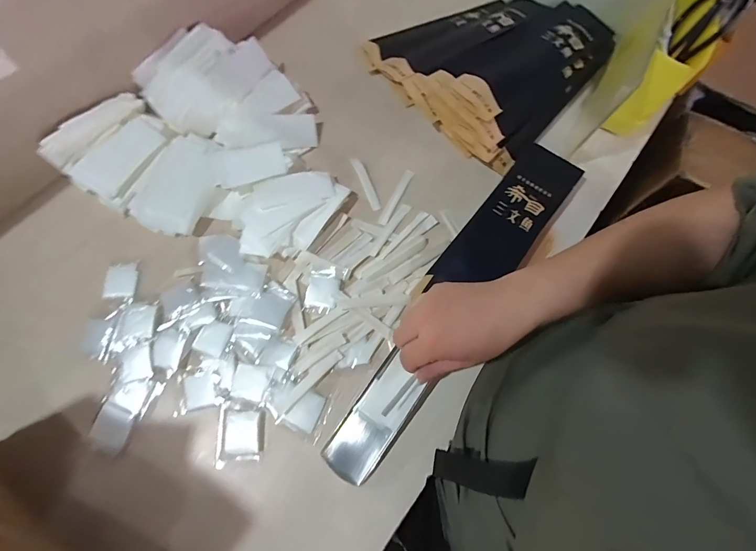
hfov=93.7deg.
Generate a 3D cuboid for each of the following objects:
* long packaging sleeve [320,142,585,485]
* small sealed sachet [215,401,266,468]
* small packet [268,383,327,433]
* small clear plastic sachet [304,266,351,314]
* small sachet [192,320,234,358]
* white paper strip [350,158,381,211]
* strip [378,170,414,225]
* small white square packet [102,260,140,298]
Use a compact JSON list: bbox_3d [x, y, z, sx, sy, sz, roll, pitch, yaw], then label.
[{"bbox_3d":[0.097,0.020,0.419,0.085,0.025,0.465,34,78,9],"label":"long packaging sleeve"},{"bbox_3d":[-0.149,0.173,0.385,0.052,0.006,0.062,2,73,-1],"label":"small sealed sachet"},{"bbox_3d":[-0.091,0.145,0.396,0.056,0.006,0.043,24,74,6],"label":"small packet"},{"bbox_3d":[-0.064,0.017,0.432,0.046,0.008,0.062,11,73,2],"label":"small clear plastic sachet"},{"bbox_3d":[-0.194,0.073,0.419,0.037,0.004,0.040,23,74,6],"label":"small sachet"},{"bbox_3d":[-0.016,-0.127,0.485,0.013,0.004,0.081,-24,82,0],"label":"white paper strip"},{"bbox_3d":[0.025,-0.108,0.483,0.013,0.009,0.088,26,74,7],"label":"strip"},{"bbox_3d":[-0.323,0.005,0.444,0.036,0.006,0.046,-5,73,-3],"label":"small white square packet"}]

